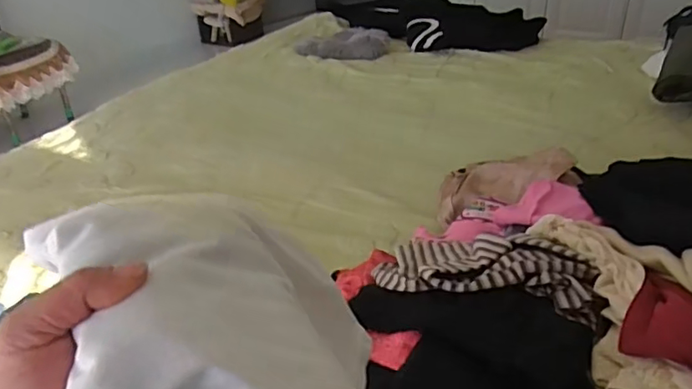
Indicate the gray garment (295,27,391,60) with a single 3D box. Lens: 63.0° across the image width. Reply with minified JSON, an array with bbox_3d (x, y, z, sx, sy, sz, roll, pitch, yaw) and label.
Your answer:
[{"bbox_3d":[-0.008,-0.513,1.898,0.313,0.061,0.203,2,32,10],"label":"gray garment"}]

